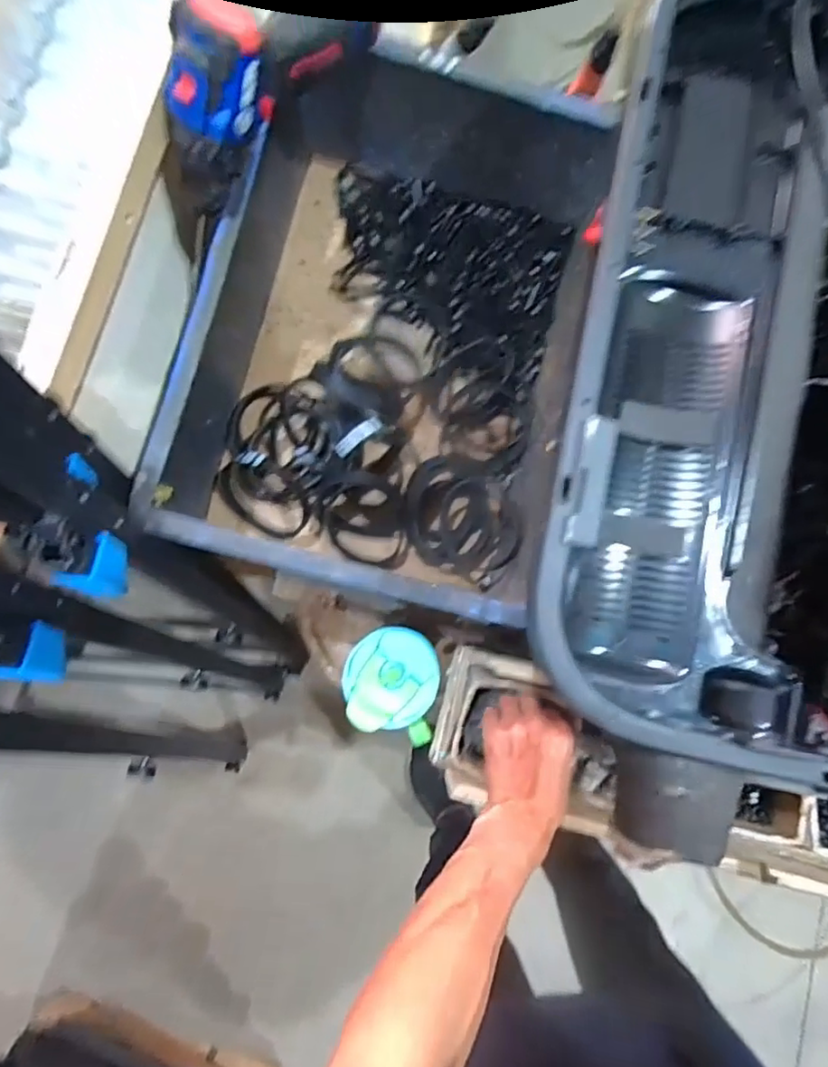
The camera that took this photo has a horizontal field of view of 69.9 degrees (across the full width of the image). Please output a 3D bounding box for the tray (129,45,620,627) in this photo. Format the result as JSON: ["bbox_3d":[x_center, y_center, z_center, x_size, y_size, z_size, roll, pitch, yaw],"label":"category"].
[{"bbox_3d":[-0.033,-0.192,0.584,0.289,0.189,0.478,12,83,2],"label":"tray"}]

